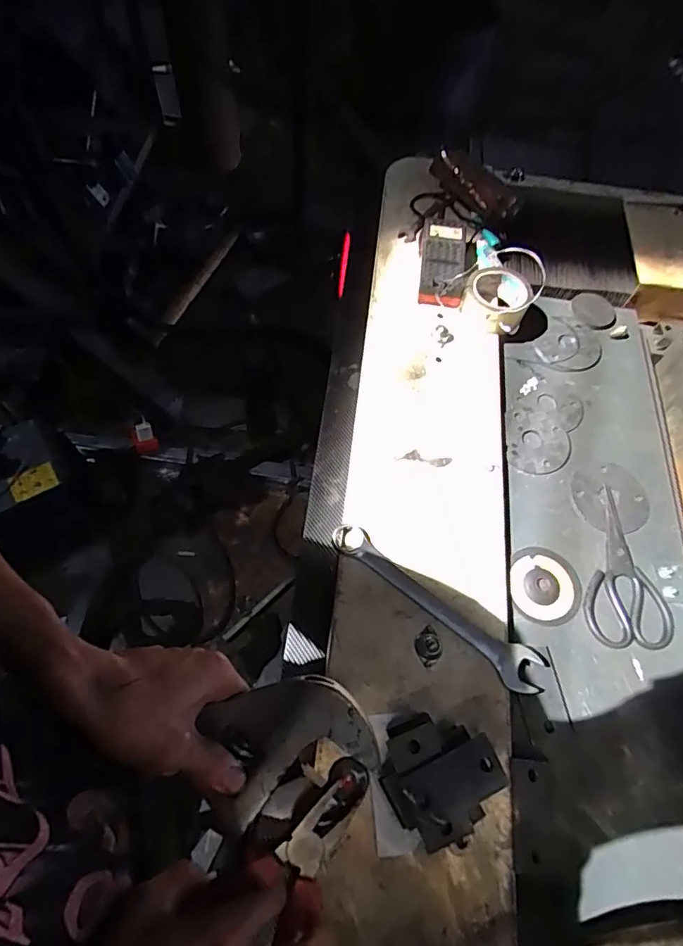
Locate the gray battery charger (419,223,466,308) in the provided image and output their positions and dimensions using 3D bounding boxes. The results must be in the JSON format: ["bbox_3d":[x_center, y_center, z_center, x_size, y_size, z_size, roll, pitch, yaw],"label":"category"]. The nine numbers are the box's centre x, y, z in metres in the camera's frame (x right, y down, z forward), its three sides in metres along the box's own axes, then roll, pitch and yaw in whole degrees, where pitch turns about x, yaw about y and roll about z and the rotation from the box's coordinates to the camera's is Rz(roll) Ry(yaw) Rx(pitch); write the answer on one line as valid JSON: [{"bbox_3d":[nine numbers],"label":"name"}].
[{"bbox_3d":[0.166,-0.351,0.838,0.071,0.033,0.167,3,67,10],"label":"gray battery charger"}]

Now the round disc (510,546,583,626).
[{"bbox_3d":[0.262,0.144,0.656,0.089,0.004,0.097,2,63,-3],"label":"round disc"}]

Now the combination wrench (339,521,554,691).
[{"bbox_3d":[0.114,0.155,0.615,0.290,0.022,0.053,36,66,13],"label":"combination wrench"}]

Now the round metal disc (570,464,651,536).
[{"bbox_3d":[0.381,0.036,0.721,0.107,0.004,0.101,-15,65,-11],"label":"round metal disc"}]

